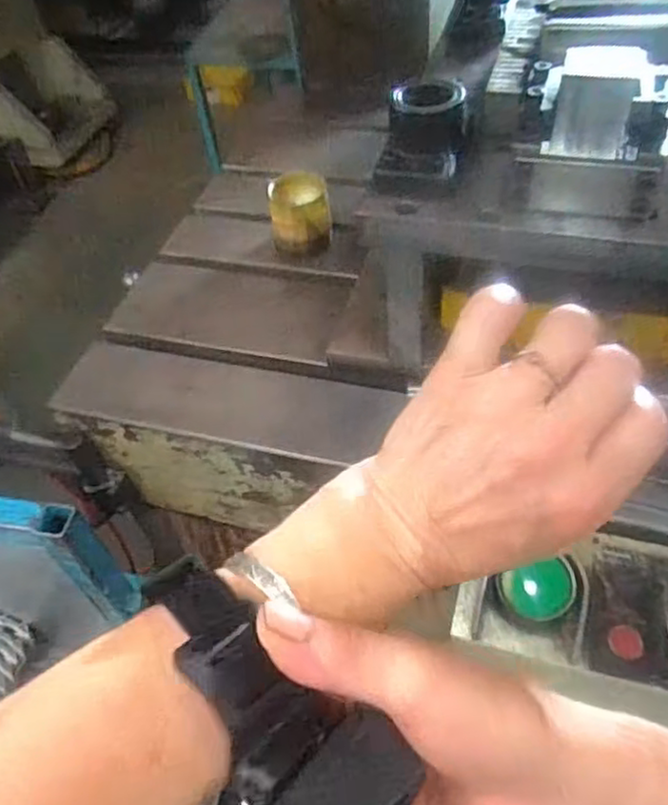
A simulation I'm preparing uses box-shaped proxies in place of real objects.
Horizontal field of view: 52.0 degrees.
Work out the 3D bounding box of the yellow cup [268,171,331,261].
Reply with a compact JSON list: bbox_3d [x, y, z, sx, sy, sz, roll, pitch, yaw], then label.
[{"bbox_3d":[-0.047,-0.262,0.980,0.082,0.104,0.069,-7,49,0],"label":"yellow cup"}]

